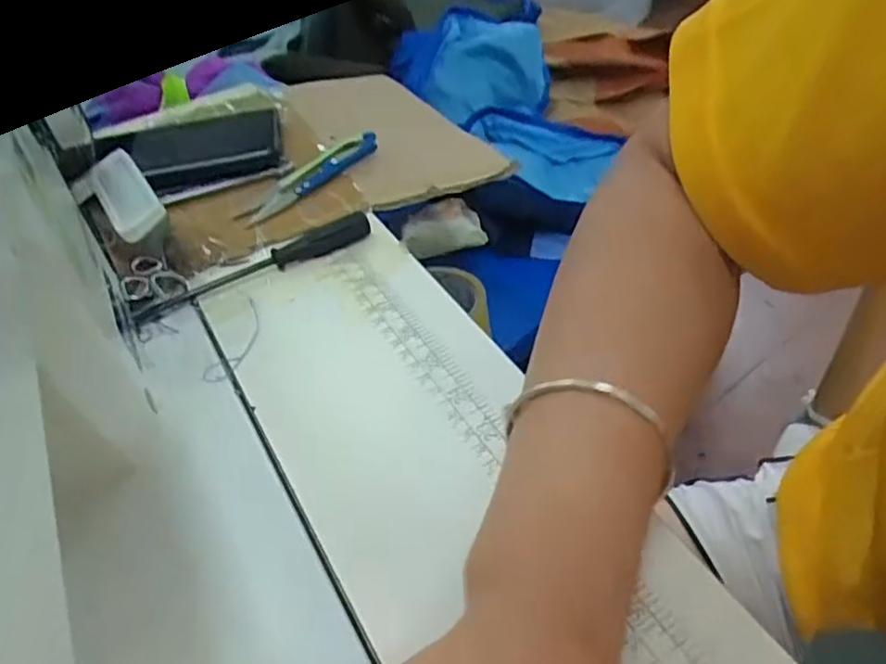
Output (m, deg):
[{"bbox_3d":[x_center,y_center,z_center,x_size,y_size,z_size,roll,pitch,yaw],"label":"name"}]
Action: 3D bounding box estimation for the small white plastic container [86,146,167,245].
[{"bbox_3d":[-0.163,-0.070,0.358,0.025,0.012,0.071,-40,54,-6],"label":"small white plastic container"}]

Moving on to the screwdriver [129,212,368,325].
[{"bbox_3d":[-0.110,-0.040,0.400,0.140,0.015,0.017,-25,47,-17],"label":"screwdriver"}]

